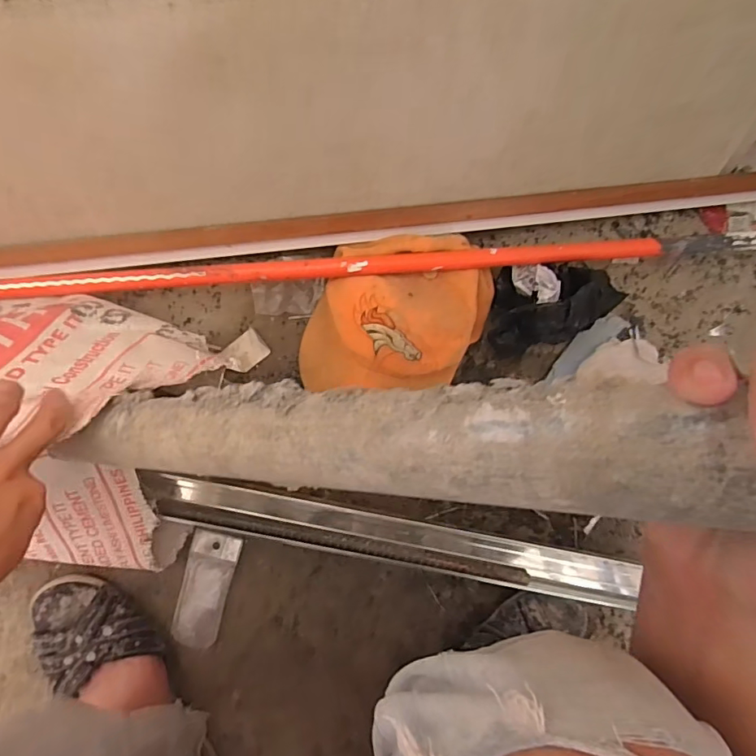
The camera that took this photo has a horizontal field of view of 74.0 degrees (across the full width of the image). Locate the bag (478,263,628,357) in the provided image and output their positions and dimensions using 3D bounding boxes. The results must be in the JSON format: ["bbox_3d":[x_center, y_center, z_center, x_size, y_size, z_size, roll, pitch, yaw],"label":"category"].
[{"bbox_3d":[0.189,-0.079,0.551,0.134,0.087,0.098,-2,85,-3],"label":"bag"}]

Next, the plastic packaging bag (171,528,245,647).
[{"bbox_3d":[-0.190,0.232,0.553,0.053,0.007,0.120,11,85,-1],"label":"plastic packaging bag"}]

